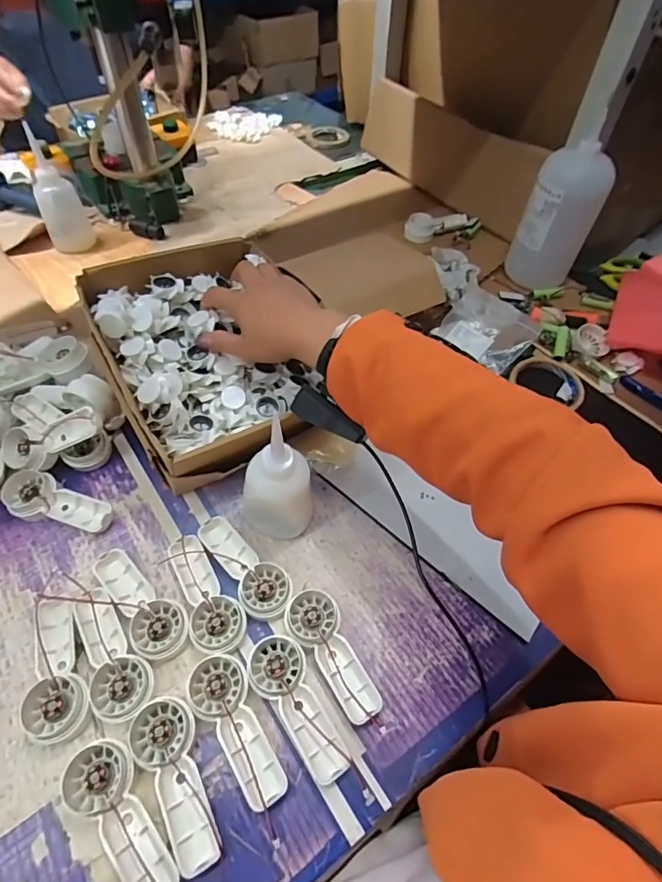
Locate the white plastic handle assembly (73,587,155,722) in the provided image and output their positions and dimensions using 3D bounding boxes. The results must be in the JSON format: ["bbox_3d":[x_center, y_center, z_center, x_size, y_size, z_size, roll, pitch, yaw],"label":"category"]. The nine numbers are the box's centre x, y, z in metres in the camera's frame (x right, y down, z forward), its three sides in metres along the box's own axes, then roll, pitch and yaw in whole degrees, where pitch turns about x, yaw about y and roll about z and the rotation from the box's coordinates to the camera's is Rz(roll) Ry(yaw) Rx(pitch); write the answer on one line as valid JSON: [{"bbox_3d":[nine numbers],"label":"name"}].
[{"bbox_3d":[-0.183,0.173,0.389,0.043,0.031,0.108,-27,60,-20],"label":"white plastic handle assembly"}]

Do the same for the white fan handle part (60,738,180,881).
[{"bbox_3d":[-0.147,0.267,0.331,0.043,0.020,0.110,-31,62,-22],"label":"white fan handle part"}]

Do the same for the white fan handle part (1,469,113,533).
[{"bbox_3d":[-0.272,0.062,0.467,0.109,0.026,0.041,16,56,8],"label":"white fan handle part"}]

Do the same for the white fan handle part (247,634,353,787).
[{"bbox_3d":[-0.027,0.209,0.375,0.043,0.014,0.112,-27,60,-20],"label":"white fan handle part"}]

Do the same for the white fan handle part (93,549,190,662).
[{"bbox_3d":[-0.170,0.140,0.419,0.044,0.022,0.113,-38,65,-25],"label":"white fan handle part"}]

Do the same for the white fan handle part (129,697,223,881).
[{"bbox_3d":[-0.109,0.246,0.346,0.043,0.022,0.110,-27,61,-20],"label":"white fan handle part"}]

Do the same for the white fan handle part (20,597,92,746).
[{"bbox_3d":[-0.225,0.183,0.388,0.045,0.026,0.111,-18,58,-15],"label":"white fan handle part"}]

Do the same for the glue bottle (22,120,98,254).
[{"bbox_3d":[-0.409,-0.368,0.702,0.061,0.142,0.052,-22,59,-17],"label":"glue bottle"}]

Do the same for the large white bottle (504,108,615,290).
[{"bbox_3d":[0.319,-0.310,0.664,0.083,0.183,0.077,-12,56,-11],"label":"large white bottle"}]

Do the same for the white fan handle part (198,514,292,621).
[{"bbox_3d":[-0.078,0.114,0.444,0.047,0.022,0.112,-30,61,-21],"label":"white fan handle part"}]

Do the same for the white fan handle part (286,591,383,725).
[{"bbox_3d":[-0.001,0.180,0.399,0.045,0.019,0.112,-20,58,-16],"label":"white fan handle part"}]

